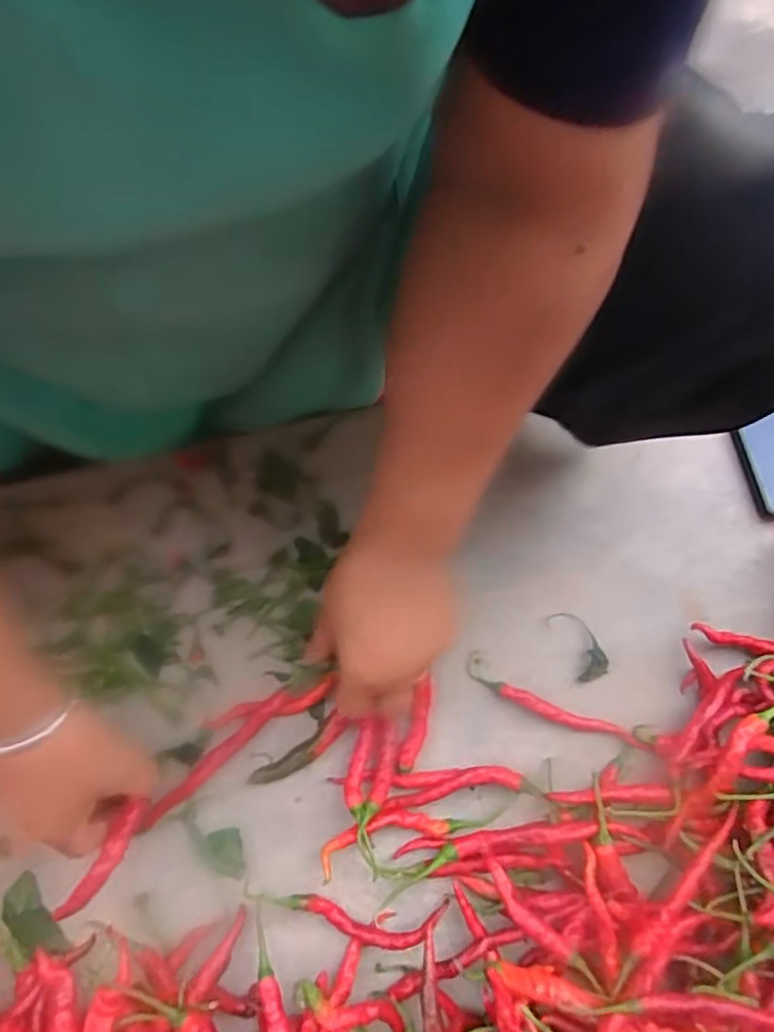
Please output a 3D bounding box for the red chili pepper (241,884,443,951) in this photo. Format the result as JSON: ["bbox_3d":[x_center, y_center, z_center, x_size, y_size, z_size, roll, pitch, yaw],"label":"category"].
[{"bbox_3d":[-0.028,0.267,0.448,0.134,0.023,0.028,4,78,-4],"label":"red chili pepper"}]

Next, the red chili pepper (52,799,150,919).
[{"bbox_3d":[-0.171,0.207,0.409,0.016,0.010,0.075,30,78,8],"label":"red chili pepper"}]

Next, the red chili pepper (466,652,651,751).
[{"bbox_3d":[0.120,0.139,0.491,0.138,0.011,0.019,29,78,1],"label":"red chili pepper"}]

